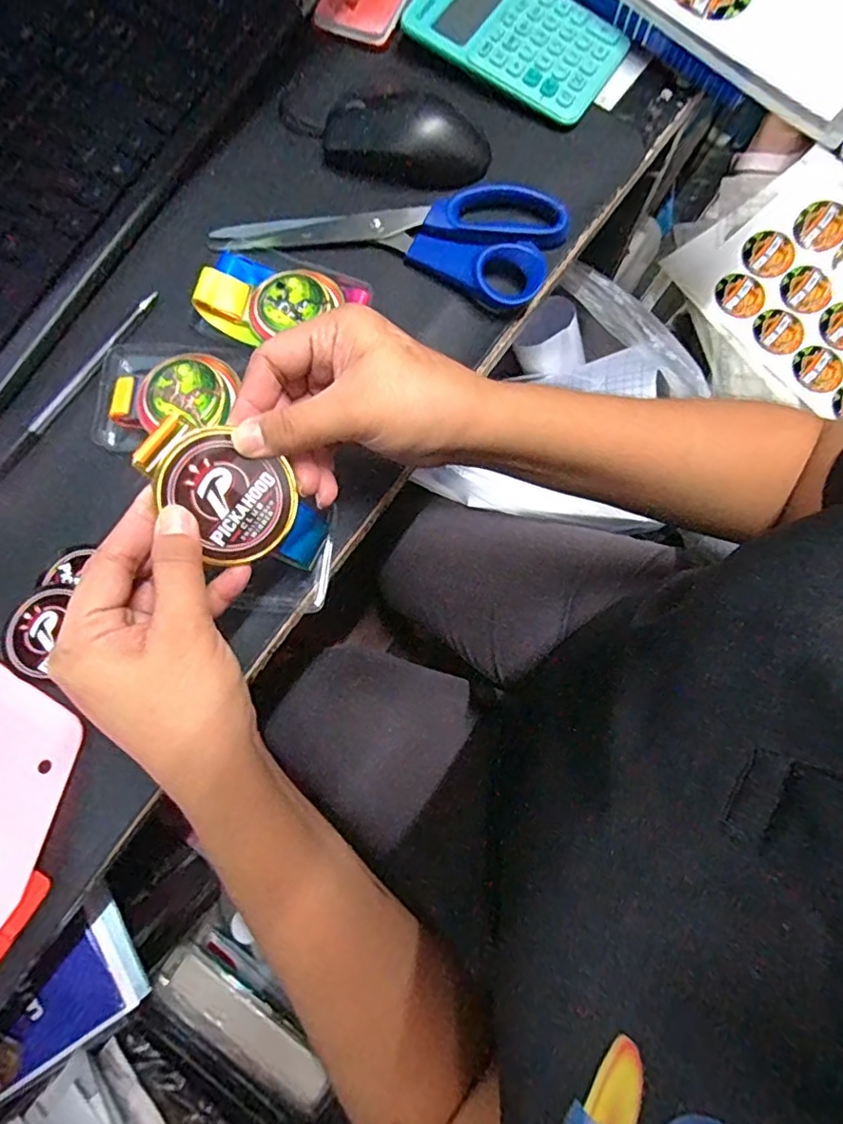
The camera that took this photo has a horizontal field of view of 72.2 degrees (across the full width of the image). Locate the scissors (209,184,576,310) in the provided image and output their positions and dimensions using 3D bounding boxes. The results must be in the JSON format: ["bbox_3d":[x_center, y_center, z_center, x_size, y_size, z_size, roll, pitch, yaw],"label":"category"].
[{"bbox_3d":[-0.021,-0.225,0.385,0.226,0.009,0.086,12,77,4],"label":"scissors"}]

